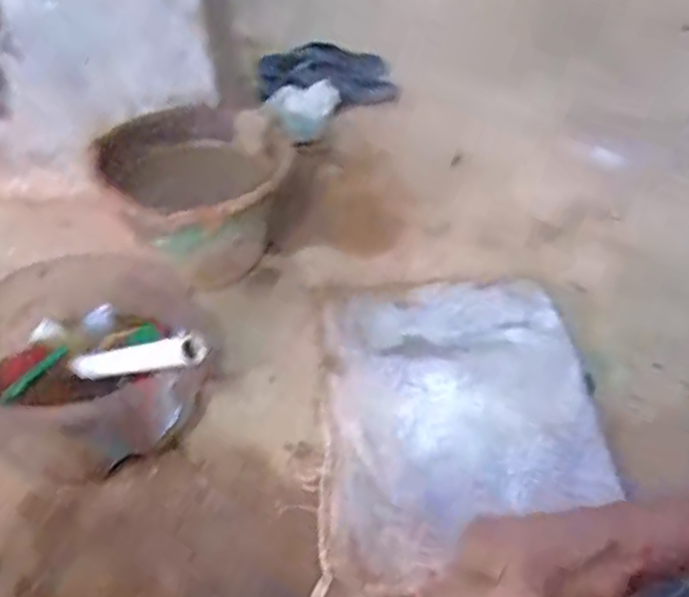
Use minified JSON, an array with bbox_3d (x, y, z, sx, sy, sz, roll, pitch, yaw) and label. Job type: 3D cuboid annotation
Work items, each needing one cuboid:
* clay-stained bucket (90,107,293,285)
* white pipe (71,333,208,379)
[{"bbox_3d":[-0.205,-0.134,0.999,0.239,0.158,0.222,2,40,-2],"label":"clay-stained bucket"},{"bbox_3d":[-0.216,0.062,0.731,0.249,0.025,0.023,-11,24,46],"label":"white pipe"}]

